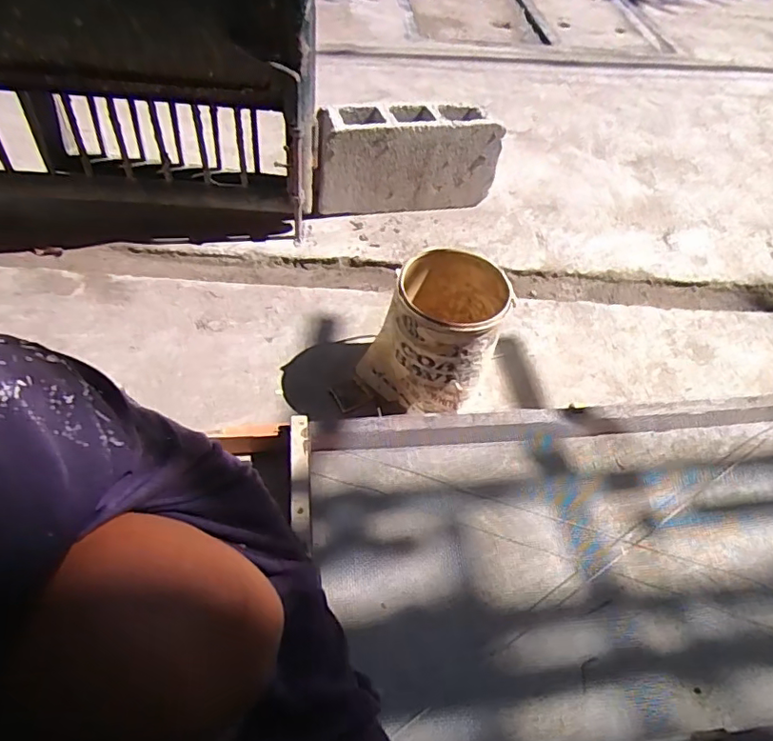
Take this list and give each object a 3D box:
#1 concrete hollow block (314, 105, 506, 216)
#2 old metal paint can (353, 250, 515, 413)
[{"bbox_3d":[0.041,-0.459,1.253,0.413,0.224,0.103,-10,52,-15],"label":"concrete hollow block"},{"bbox_3d":[0.080,-0.057,0.904,0.191,0.205,0.206,25,52,14],"label":"old metal paint can"}]

